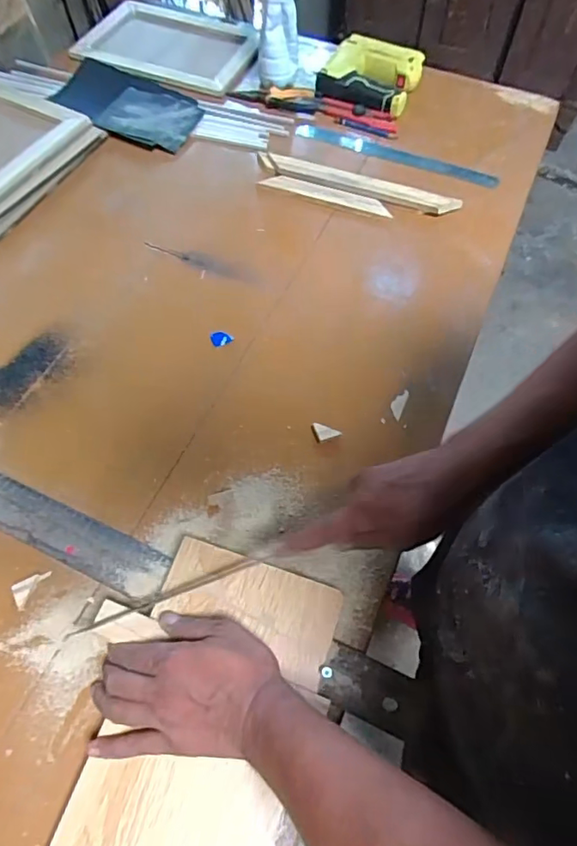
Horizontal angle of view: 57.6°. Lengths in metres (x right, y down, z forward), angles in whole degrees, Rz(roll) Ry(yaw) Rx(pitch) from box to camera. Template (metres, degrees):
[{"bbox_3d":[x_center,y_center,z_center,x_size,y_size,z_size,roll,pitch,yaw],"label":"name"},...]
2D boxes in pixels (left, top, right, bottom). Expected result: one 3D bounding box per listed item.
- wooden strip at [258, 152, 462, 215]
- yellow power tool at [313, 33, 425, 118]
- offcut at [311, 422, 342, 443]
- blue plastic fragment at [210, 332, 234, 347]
[{"bbox_3d":[0.098,-0.353,0.778,0.305,0.019,0.037,17,63,5],"label":"wooden strip"},{"bbox_3d":[0.135,-0.576,0.871,0.153,0.046,0.141,20,63,7],"label":"yellow power tool"},{"bbox_3d":[0.040,0.008,0.576,0.027,0.007,0.024,-15,65,-11],"label":"offcut"},{"bbox_3d":[-0.081,-0.104,0.642,0.027,0.005,0.020,-14,64,-10],"label":"blue plastic fragment"}]

